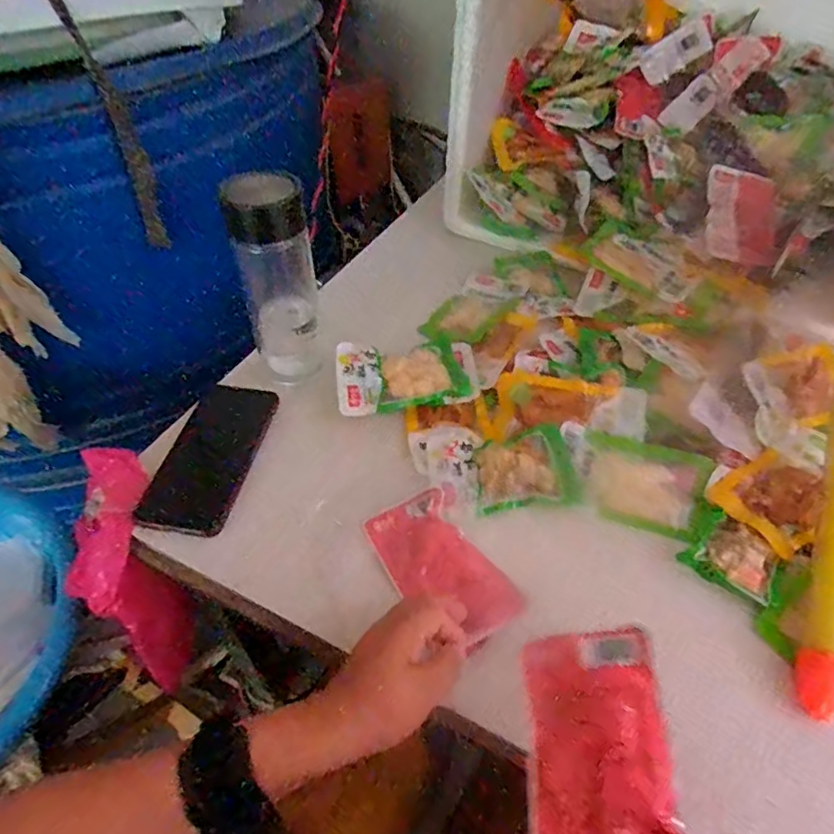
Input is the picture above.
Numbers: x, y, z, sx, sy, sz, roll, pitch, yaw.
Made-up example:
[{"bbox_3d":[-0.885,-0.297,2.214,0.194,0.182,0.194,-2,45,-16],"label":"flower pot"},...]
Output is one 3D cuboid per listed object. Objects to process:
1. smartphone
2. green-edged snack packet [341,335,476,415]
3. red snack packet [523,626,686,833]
[{"bbox_3d":[-0.191,0.034,0.509,0.078,0.012,0.157,15,55,-1],"label":"smartphone"},{"bbox_3d":[-0.015,-0.046,0.558,0.135,0.032,0.083,-10,50,-9],"label":"green-edged snack packet"},{"bbox_3d":[0.097,0.184,0.290,0.077,0.009,0.132,-19,46,19],"label":"red snack packet"}]

